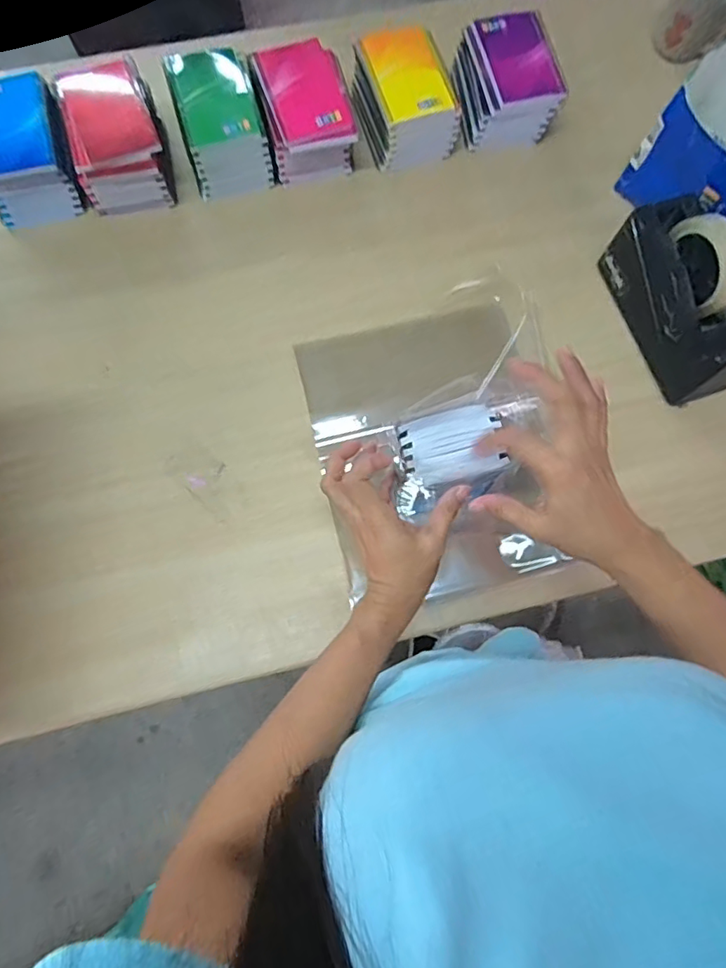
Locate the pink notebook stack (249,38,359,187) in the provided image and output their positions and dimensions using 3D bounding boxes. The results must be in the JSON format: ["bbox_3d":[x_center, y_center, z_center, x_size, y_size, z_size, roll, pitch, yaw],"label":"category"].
[{"bbox_3d":[-0.067,-0.443,0.637,0.099,0.096,0.119,-14,77,-4],"label":"pink notebook stack"}]

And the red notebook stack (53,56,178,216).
[{"bbox_3d":[-0.288,-0.401,0.628,0.108,0.084,0.128,-20,77,-6],"label":"red notebook stack"}]

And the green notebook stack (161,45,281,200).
[{"bbox_3d":[-0.172,-0.443,0.647,0.098,0.074,0.147,-16,77,-5],"label":"green notebook stack"}]

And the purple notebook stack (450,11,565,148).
[{"bbox_3d":[0.179,-0.509,0.672,0.109,0.071,0.133,-7,76,-3],"label":"purple notebook stack"}]

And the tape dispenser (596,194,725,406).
[{"bbox_3d":[0.353,-0.204,0.578,0.079,0.124,0.204,-15,77,-4],"label":"tape dispenser"}]

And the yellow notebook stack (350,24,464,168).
[{"bbox_3d":[0.052,-0.475,0.657,0.101,0.072,0.136,-18,77,-5],"label":"yellow notebook stack"}]

